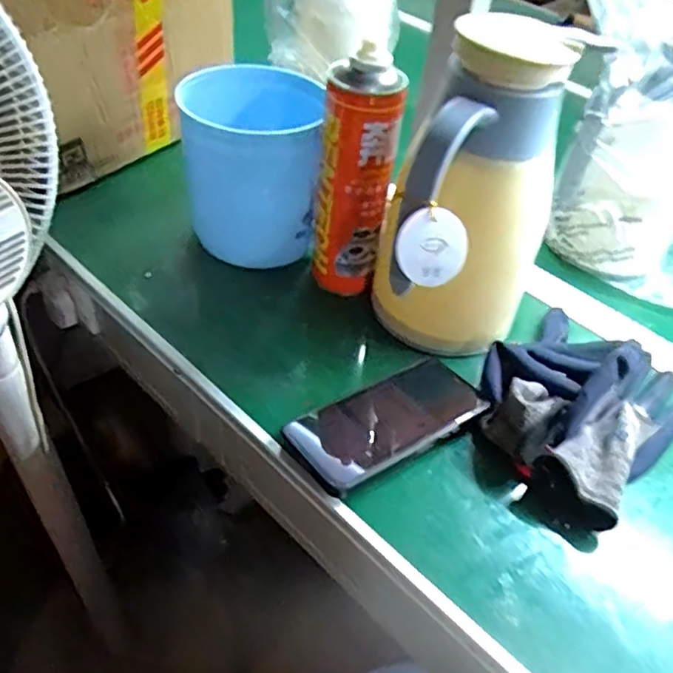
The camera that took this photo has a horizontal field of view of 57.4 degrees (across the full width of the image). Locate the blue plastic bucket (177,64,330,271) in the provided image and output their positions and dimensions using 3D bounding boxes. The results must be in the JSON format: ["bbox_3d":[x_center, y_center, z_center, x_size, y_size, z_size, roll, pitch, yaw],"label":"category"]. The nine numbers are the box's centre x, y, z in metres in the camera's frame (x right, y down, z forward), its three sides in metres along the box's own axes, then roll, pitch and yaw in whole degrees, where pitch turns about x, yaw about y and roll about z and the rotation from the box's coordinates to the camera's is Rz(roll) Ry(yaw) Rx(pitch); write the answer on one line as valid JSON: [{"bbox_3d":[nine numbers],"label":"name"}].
[{"bbox_3d":[-0.087,-0.166,0.610,0.115,0.145,0.135,-3,45,-10],"label":"blue plastic bucket"}]

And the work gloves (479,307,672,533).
[{"bbox_3d":[0.202,0.047,0.503,0.146,0.057,0.192,37,52,27],"label":"work gloves"}]

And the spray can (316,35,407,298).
[{"bbox_3d":[0.016,-0.136,0.534,0.060,0.206,0.052,8,45,1],"label":"spray can"}]

